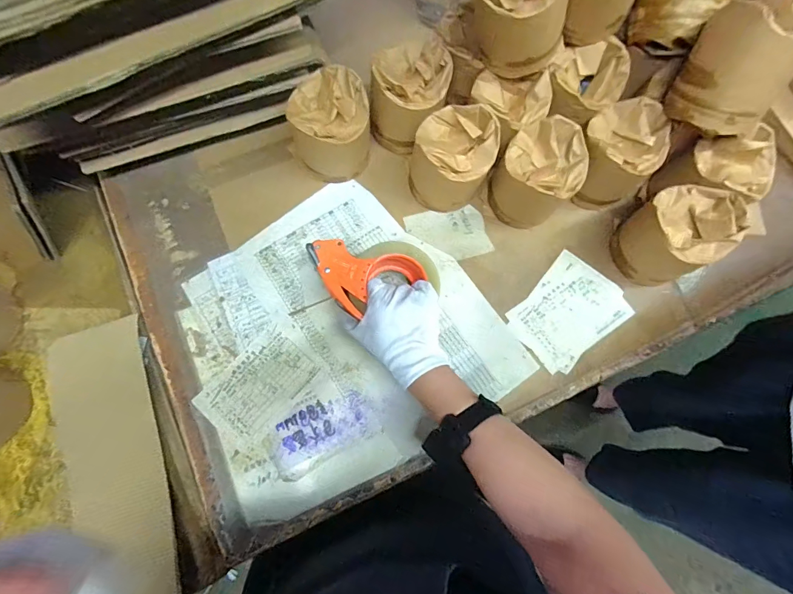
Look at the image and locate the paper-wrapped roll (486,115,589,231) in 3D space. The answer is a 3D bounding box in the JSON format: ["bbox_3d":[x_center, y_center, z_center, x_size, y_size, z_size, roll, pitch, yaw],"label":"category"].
[{"bbox_3d":[0.184,-0.159,0.522,0.098,0.114,0.098,0,78,-1],"label":"paper-wrapped roll"}]

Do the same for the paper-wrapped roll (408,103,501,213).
[{"bbox_3d":[0.075,-0.181,0.524,0.097,0.113,0.099,0,78,-1],"label":"paper-wrapped roll"}]

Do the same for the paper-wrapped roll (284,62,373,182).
[{"bbox_3d":[-0.087,-0.226,0.523,0.101,0.111,0.095,0,78,-1],"label":"paper-wrapped roll"}]

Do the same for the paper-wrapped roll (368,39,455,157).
[{"bbox_3d":[0.016,-0.277,0.542,0.102,0.098,0.109,0,78,-1],"label":"paper-wrapped roll"}]

